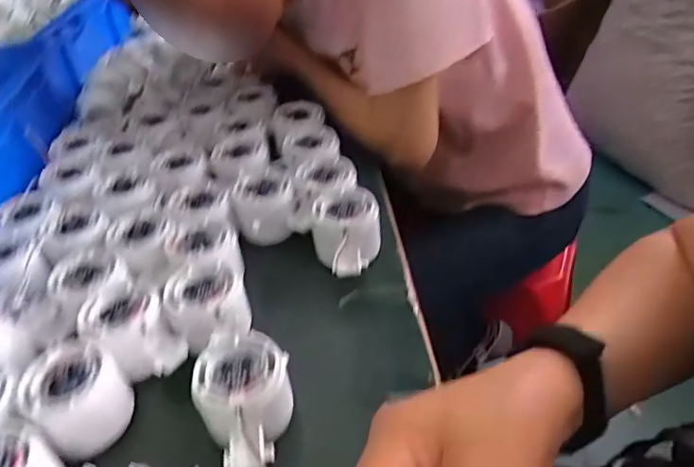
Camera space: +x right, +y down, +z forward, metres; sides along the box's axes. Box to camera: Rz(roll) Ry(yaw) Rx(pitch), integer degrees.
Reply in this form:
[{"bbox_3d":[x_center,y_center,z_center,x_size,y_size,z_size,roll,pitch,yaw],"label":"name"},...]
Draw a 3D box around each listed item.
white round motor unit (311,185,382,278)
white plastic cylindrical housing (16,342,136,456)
[{"bbox_3d":[0.000,0.003,0.462,0.059,0.050,0.082,-6,38,-1],"label":"white round motor unit"},{"bbox_3d":[-0.181,0.109,0.354,0.059,0.049,0.056,-3,38,3],"label":"white plastic cylindrical housing"}]

